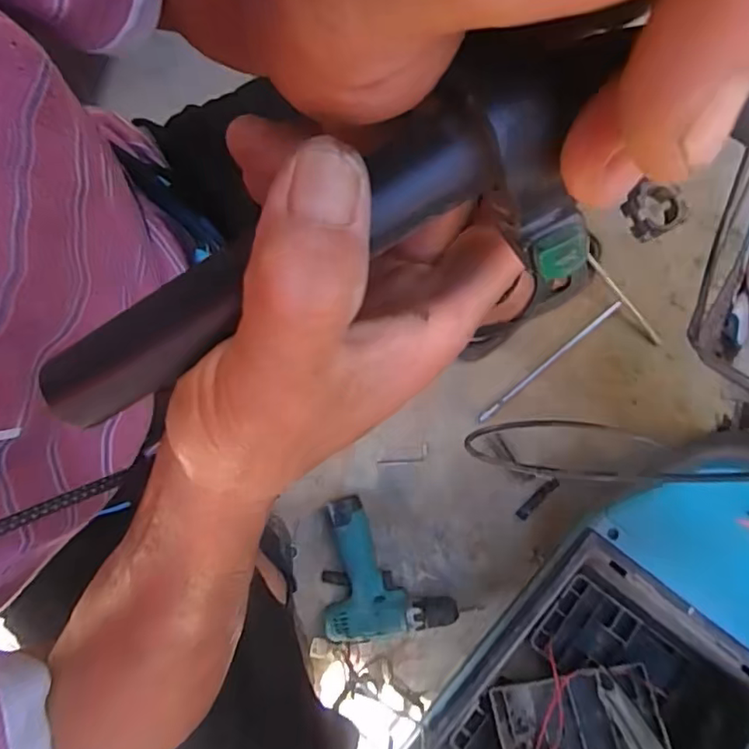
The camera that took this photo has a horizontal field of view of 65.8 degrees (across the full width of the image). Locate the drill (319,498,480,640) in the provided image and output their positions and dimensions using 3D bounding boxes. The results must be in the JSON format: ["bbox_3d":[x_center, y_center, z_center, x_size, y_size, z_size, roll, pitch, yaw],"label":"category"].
[{"bbox_3d":[0.027,0.263,0.802,0.201,0.054,0.189,-3,79,0],"label":"drill"}]

